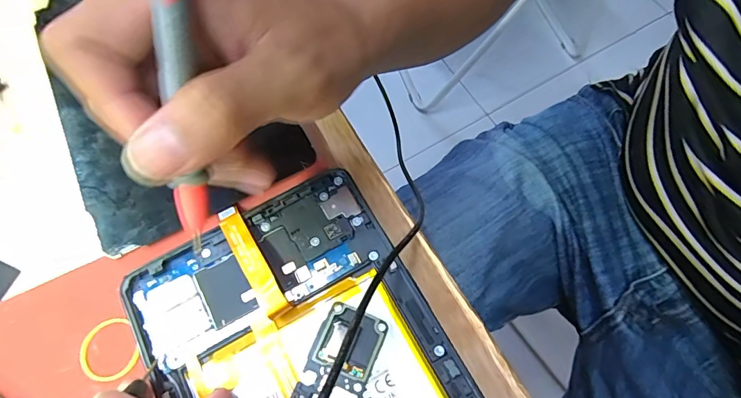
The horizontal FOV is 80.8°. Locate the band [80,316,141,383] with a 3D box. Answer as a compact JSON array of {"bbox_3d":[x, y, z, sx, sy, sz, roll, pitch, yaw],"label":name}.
[{"bbox_3d":[-0.122,0.070,0.201,0.026,0.004,0.028,0,67,-1],"label":"band"}]

